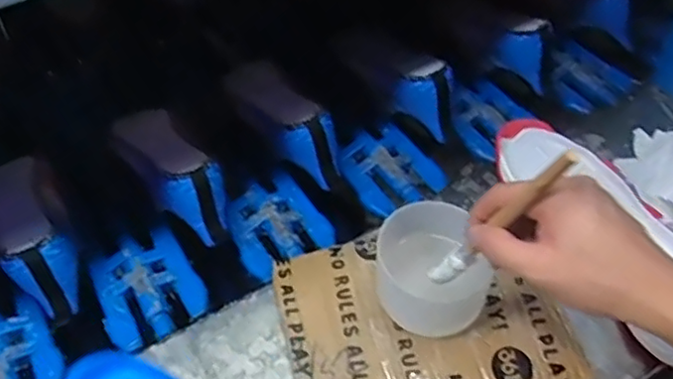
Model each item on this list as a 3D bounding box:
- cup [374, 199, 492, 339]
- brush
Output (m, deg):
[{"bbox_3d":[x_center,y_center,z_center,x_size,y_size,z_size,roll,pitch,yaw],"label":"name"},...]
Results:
[{"bbox_3d":[0.077,0.064,0.506,0.092,0.082,0.096,0,54,0],"label":"cup"},{"bbox_3d":[0.108,0.026,0.424,0.015,0.185,0.012,22,55,-5],"label":"brush"}]

